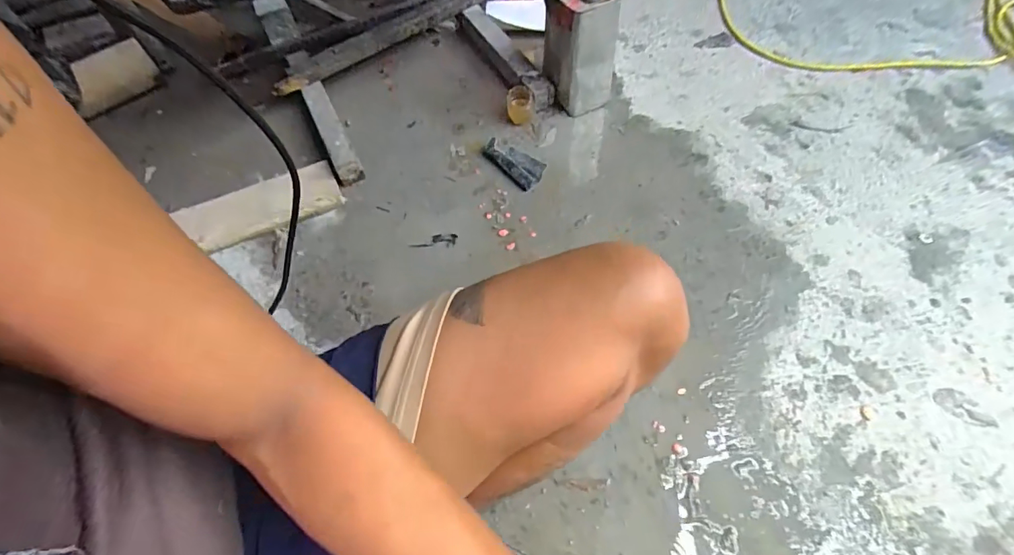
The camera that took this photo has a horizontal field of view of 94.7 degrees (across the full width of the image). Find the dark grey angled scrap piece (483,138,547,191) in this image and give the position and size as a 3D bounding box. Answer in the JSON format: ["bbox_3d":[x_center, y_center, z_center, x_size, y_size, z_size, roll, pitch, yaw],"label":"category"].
[{"bbox_3d":[0.014,-0.238,0.957,0.061,0.033,0.142,-37,63,-17],"label":"dark grey angled scrap piece"}]

